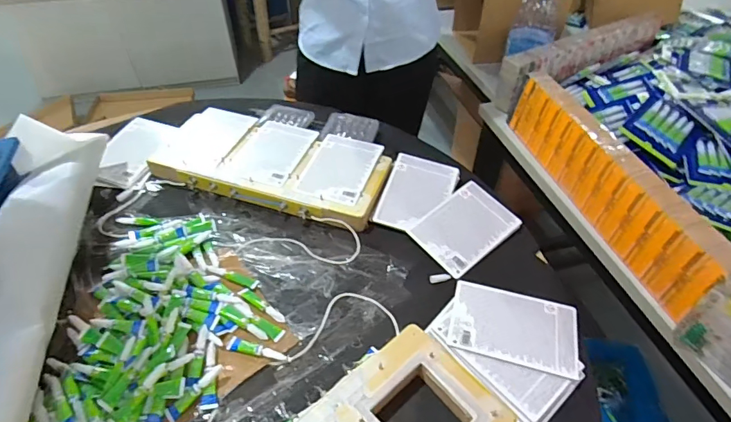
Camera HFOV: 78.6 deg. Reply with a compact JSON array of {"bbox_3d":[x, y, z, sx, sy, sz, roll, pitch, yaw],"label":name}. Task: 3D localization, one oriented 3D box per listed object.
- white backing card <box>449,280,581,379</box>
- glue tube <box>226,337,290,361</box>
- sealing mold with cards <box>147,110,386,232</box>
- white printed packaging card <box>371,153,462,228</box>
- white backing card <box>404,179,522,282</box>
[{"bbox_3d":[0.207,0.159,0.623,0.167,0.008,0.115,12,45,12],"label":"white backing card"},{"bbox_3d":[-0.143,0.187,0.594,0.082,0.011,0.018,10,45,10],"label":"glue tube"},{"bbox_3d":[-0.173,-0.095,0.842,0.428,0.043,0.203,15,46,14],"label":"sealing mold with cards"},{"bbox_3d":[0.094,-0.032,0.794,0.117,0.006,0.168,17,56,9],"label":"white printed packaging card"},{"bbox_3d":[0.168,0.027,0.751,0.167,0.010,0.117,-33,65,-24],"label":"white backing card"}]

